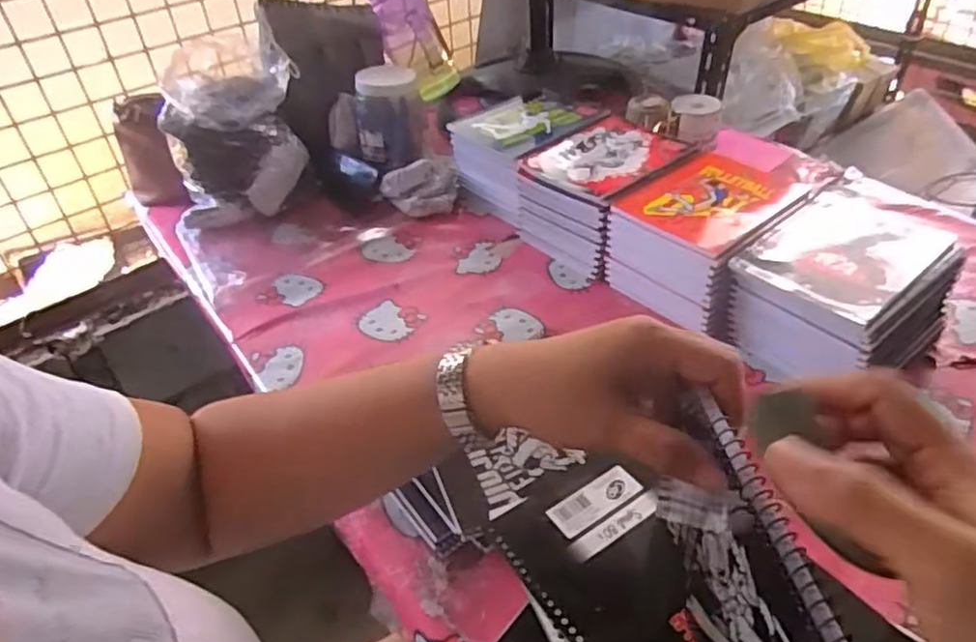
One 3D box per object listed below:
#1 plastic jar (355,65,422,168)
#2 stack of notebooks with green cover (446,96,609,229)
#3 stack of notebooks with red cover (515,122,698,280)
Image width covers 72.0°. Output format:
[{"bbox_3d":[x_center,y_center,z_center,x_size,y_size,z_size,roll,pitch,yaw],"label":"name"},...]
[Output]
[{"bbox_3d":[-0.161,-0.332,1.103,0.106,0.142,0.109,-9,41,-5],"label":"plastic jar"},{"bbox_3d":[0.063,-0.255,1.041,0.187,0.119,0.175,-29,46,-25],"label":"stack of notebooks with green cover"},{"bbox_3d":[0.158,-0.183,0.945,0.200,0.113,0.169,-35,49,-30],"label":"stack of notebooks with red cover"}]

